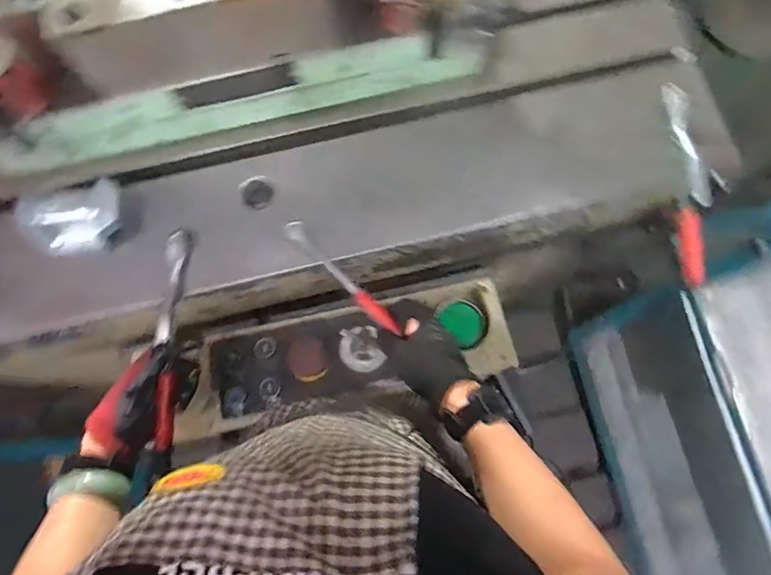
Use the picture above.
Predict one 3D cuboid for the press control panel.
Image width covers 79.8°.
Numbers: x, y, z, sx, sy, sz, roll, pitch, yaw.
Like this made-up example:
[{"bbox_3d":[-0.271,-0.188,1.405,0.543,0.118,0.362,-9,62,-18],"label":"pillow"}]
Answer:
[{"bbox_3d":[-0.052,0.087,0.656,0.463,0.063,0.150,-12,76,-2],"label":"press control panel"}]

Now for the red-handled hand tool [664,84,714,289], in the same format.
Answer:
[{"bbox_3d":[0.375,-0.130,0.576,0.029,0.041,0.253,-1,76,1],"label":"red-handled hand tool"}]

